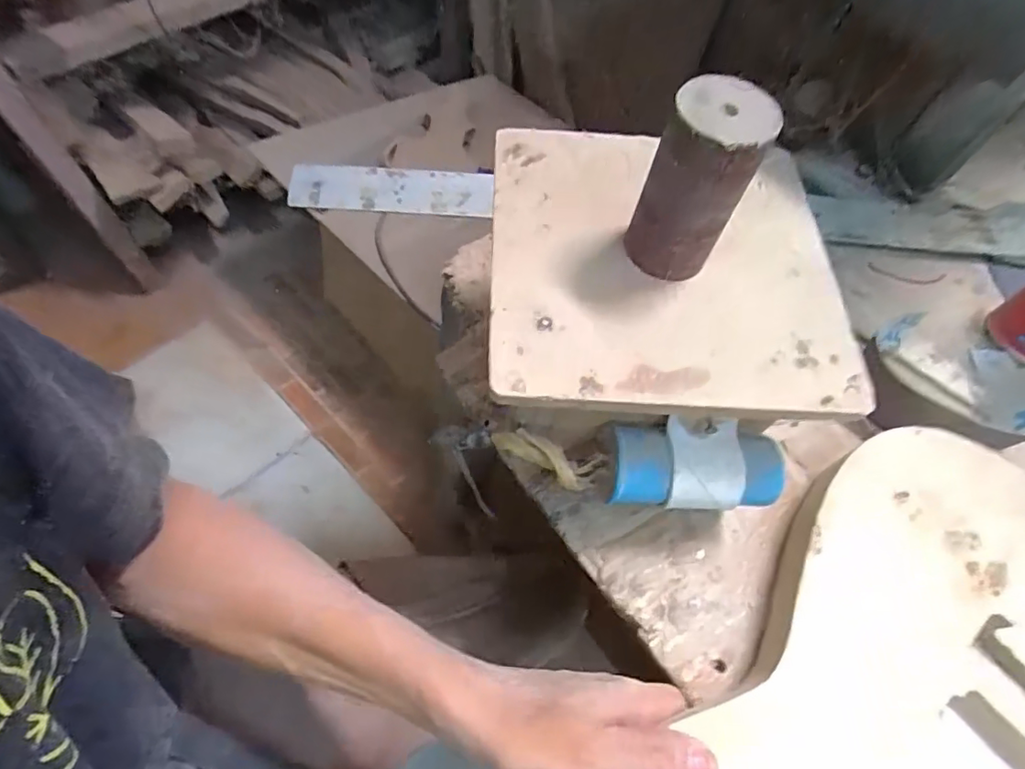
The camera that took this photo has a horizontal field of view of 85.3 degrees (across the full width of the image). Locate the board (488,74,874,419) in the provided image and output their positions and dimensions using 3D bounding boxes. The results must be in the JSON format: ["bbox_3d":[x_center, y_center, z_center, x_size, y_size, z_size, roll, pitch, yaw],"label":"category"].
[{"bbox_3d":[0.090,-0.092,0.287,0.197,0.100,0.196,3,63,-4],"label":"board"}]

